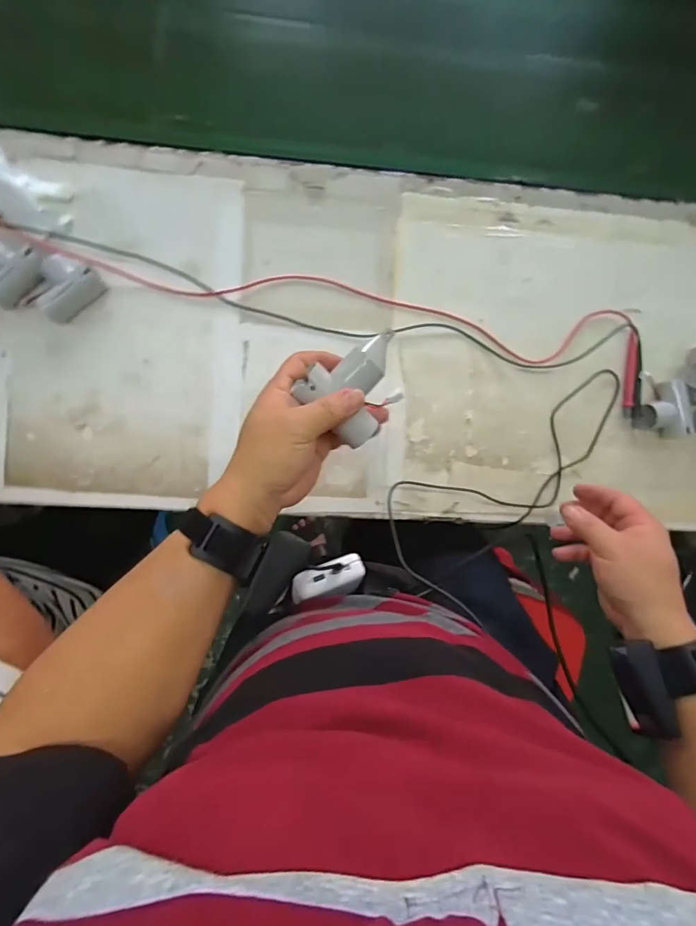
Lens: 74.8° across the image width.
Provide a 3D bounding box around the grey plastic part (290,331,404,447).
[{"bbox_3d":[0.010,-0.057,0.387,0.086,0.040,0.072,-30,95,-3],"label":"grey plastic part"}]

